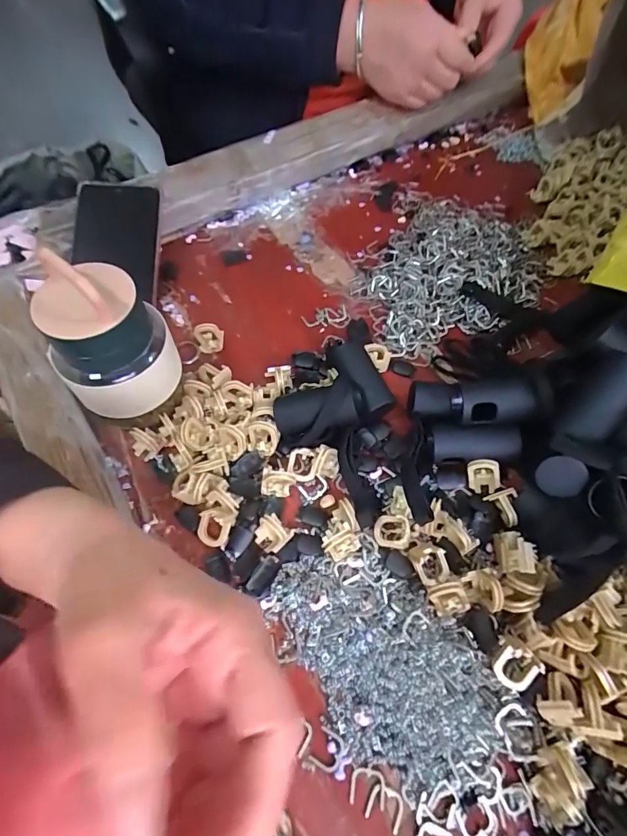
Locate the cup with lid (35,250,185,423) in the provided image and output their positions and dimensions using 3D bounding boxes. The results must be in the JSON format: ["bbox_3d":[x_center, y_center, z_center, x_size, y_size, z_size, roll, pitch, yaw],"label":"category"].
[{"bbox_3d":[-0.135,-0.046,0.284,0.074,0.118,0.059,-24,64,-12],"label":"cup with lid"}]

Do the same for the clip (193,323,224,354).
[{"bbox_3d":[-0.090,-0.069,0.368,0.023,0.024,0.009,-8,19,3],"label":"clip"}]

